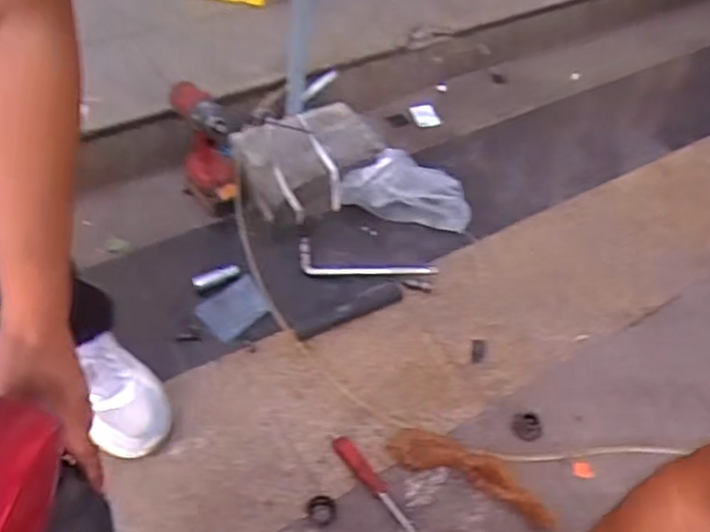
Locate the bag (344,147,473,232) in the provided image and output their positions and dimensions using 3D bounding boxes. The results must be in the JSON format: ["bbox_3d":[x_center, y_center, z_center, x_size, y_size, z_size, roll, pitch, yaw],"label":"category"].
[{"bbox_3d":[0.103,-0.134,1.225,0.271,0.132,0.093,13,43,-35],"label":"bag"}]

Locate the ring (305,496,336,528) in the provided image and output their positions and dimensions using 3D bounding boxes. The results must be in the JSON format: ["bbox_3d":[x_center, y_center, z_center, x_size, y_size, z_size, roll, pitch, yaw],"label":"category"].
[{"bbox_3d":[-0.046,0.331,0.866,0.042,0.010,0.040,2,50,-3],"label":"ring"}]

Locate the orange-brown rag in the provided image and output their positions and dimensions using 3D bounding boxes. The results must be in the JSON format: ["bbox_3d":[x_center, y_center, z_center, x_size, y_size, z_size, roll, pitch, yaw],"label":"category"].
[{"bbox_3d":[0.165,0.291,0.906,0.242,0.037,0.063,22,49,14],"label":"orange-brown rag"}]

